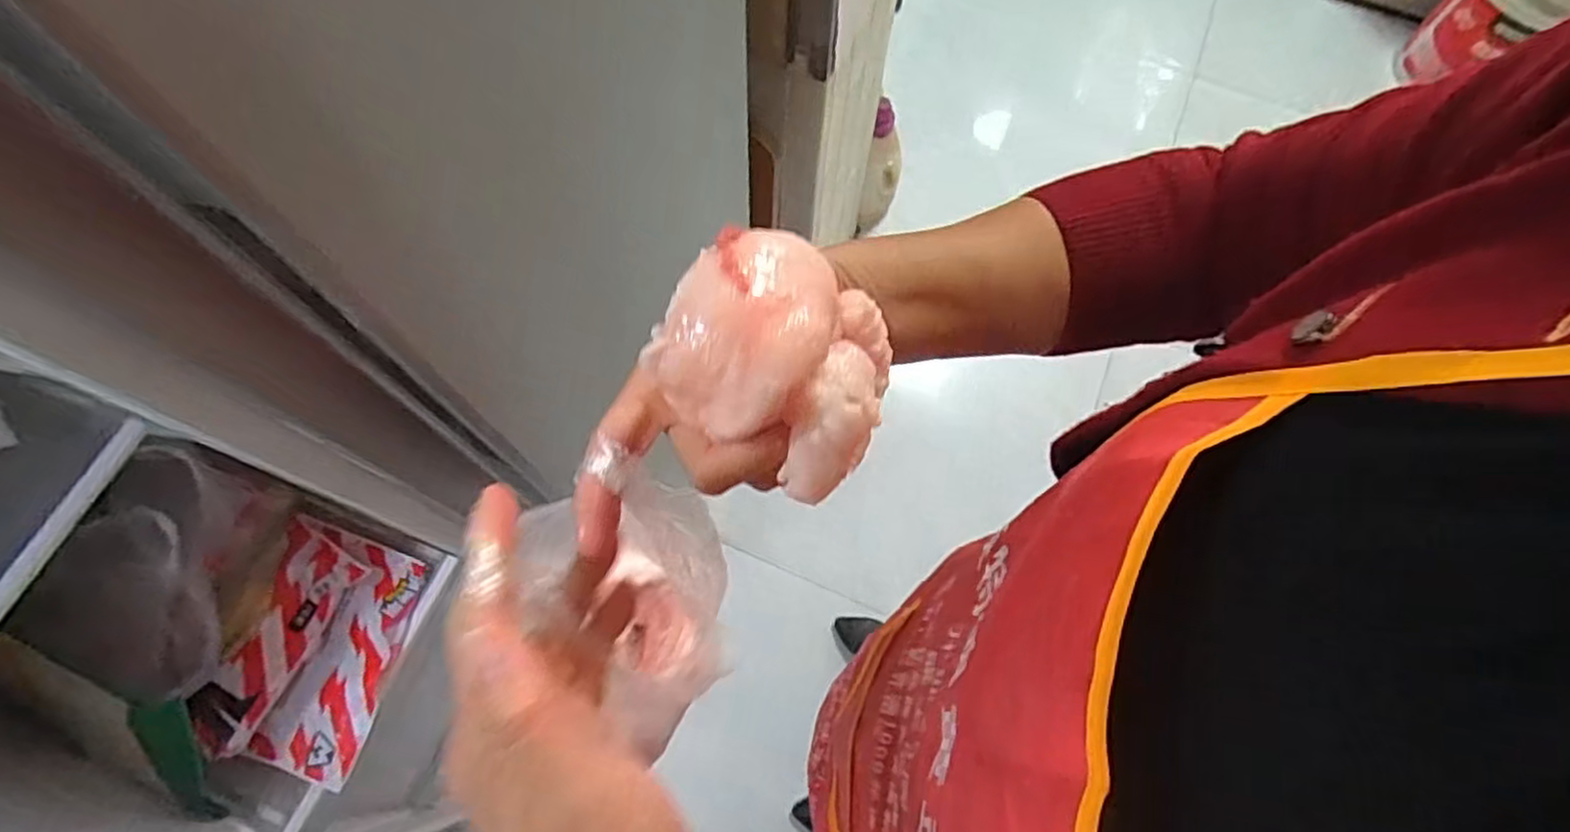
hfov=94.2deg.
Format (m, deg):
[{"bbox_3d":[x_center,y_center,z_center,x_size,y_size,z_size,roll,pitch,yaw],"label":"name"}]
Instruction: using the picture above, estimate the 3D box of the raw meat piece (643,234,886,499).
[{"bbox_3d":[0.001,-0.021,0.251,0.072,0.055,0.079,24,71,7],"label":"raw meat piece"}]

